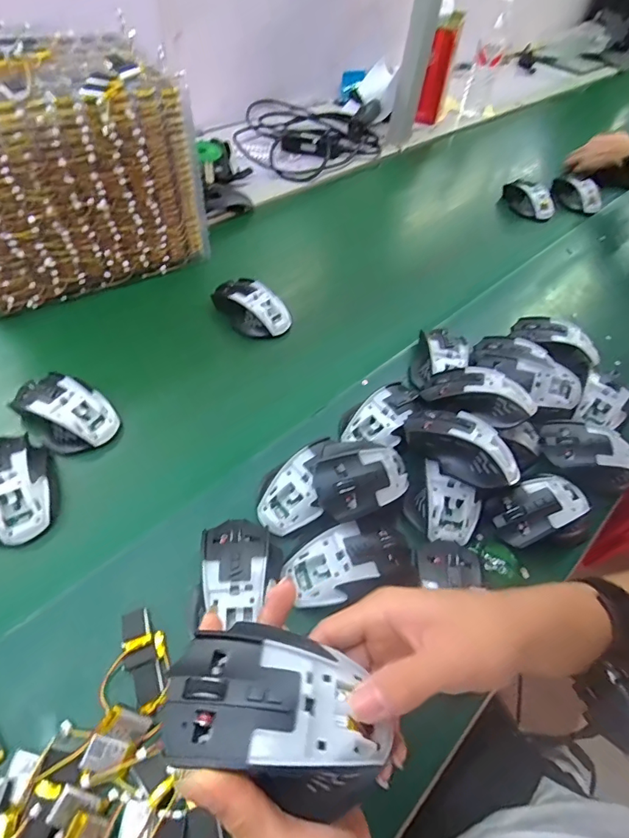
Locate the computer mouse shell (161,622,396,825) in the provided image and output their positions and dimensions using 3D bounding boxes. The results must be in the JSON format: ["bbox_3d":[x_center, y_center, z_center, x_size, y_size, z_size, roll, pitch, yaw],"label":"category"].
[{"bbox_3d":[-0.017,0.143,0.225,0.107,0.034,0.066,15,53,7],"label":"computer mouse shell"}]

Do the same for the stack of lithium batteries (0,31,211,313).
[{"bbox_3d":[-0.346,-0.333,0.592,0.311,0.213,0.237,-31,62,-27],"label":"stack of lithium batteries"}]

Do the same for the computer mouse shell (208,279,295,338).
[{"bbox_3d":[-0.088,-0.154,0.616,0.110,0.039,0.067,35,56,19],"label":"computer mouse shell"}]

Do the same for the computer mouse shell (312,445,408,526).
[{"bbox_3d":[0.049,0.050,0.420,0.103,0.035,0.067,-11,55,-15],"label":"computer mouse shell"}]

